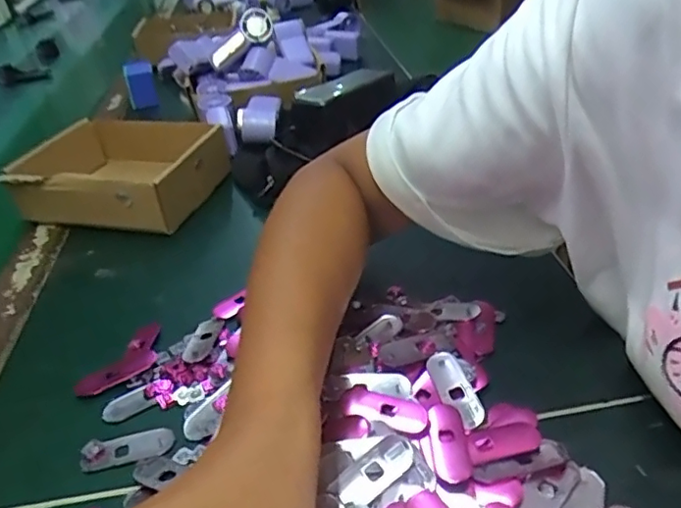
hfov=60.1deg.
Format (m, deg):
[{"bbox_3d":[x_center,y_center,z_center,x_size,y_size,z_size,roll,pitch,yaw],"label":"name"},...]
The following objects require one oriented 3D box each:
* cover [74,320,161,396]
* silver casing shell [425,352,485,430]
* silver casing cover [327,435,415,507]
[{"bbox_3d":[-0.138,0.069,0.382,0.031,0.004,0.067,14,40,28],"label":"cover"},{"bbox_3d":[0.063,0.073,0.326,0.017,0.007,0.047,-15,35,-11],"label":"silver casing shell"},{"bbox_3d":[0.016,0.105,0.285,0.043,0.013,0.015,-25,38,-23],"label":"silver casing cover"}]

